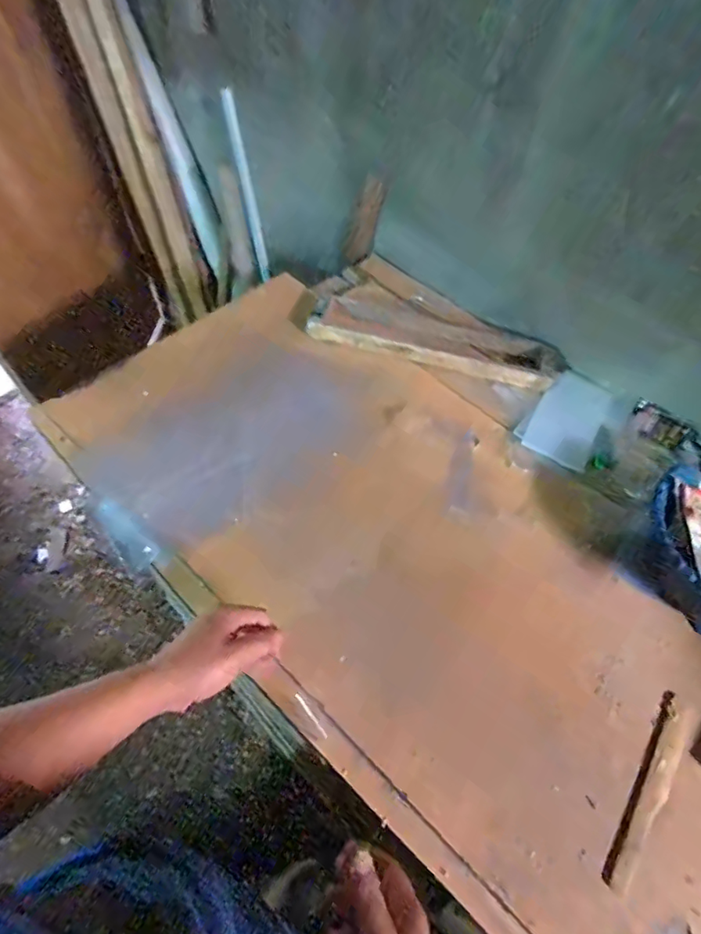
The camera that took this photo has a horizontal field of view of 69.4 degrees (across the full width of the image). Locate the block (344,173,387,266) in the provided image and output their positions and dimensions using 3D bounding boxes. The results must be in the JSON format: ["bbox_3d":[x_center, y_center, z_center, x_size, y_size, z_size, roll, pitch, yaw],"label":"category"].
[{"bbox_3d":[0.029,-0.502,1.037,0.023,0.169,0.053,-22,56,-39],"label":"block"}]

